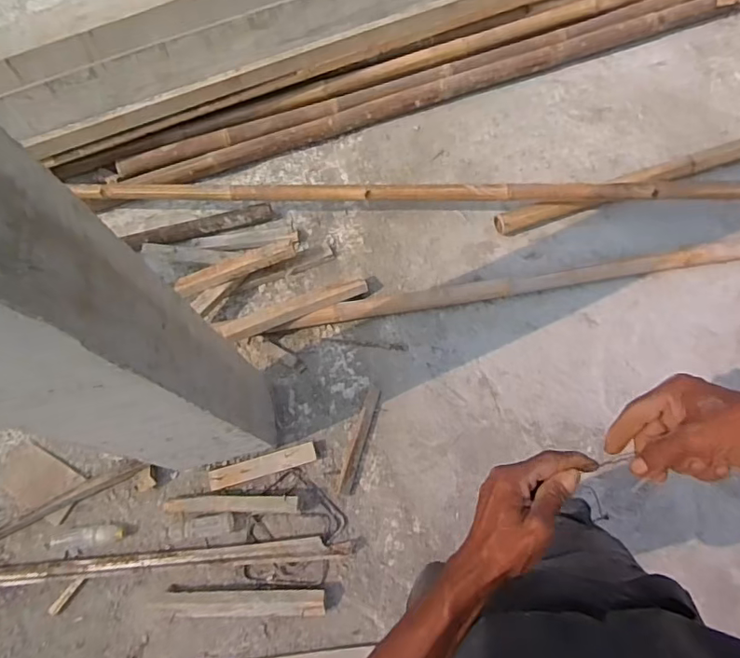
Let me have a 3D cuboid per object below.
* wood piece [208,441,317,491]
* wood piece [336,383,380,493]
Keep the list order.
[{"bbox_3d":[-0.301,0.383,1.482,0.298,0.031,0.054,-16,68,-1],"label":"wood piece"},{"bbox_3d":[-0.030,0.313,1.501,0.039,0.029,0.301,14,71,11],"label":"wood piece"}]

